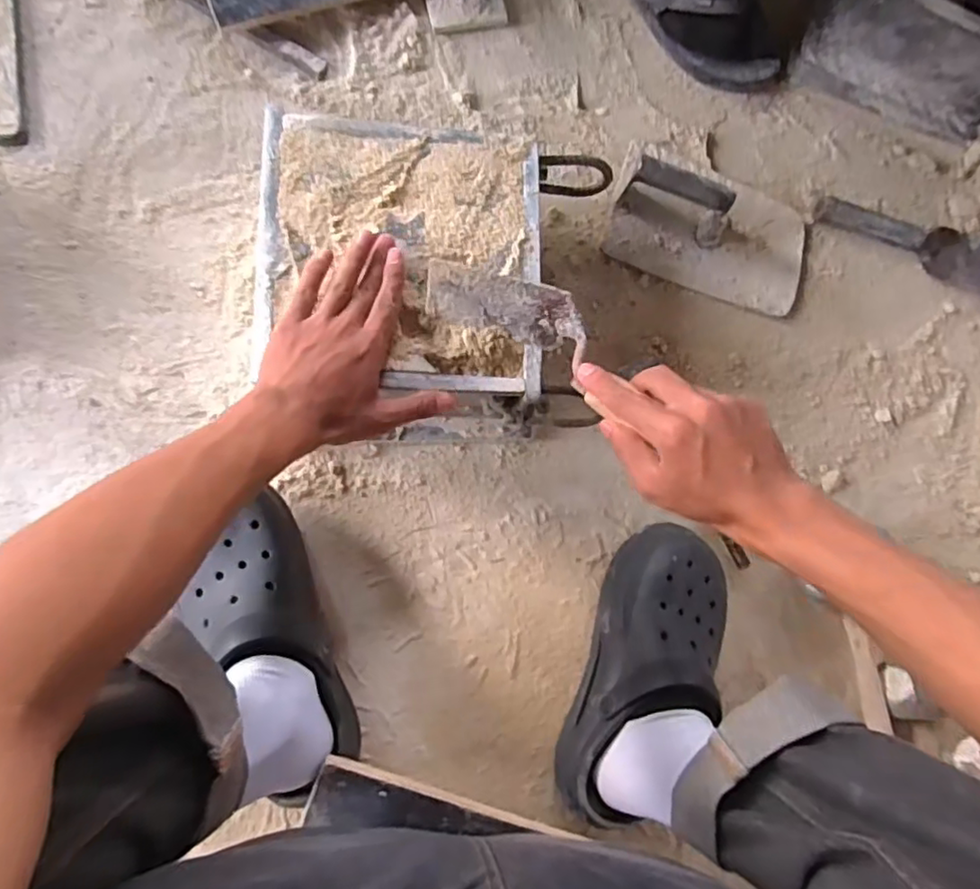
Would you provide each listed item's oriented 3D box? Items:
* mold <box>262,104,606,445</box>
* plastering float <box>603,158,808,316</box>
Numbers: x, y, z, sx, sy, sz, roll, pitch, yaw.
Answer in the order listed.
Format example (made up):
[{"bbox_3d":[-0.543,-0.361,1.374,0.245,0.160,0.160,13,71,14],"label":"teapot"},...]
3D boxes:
[{"bbox_3d":[-0.042,-0.138,0.569,0.298,0.137,0.253,0,85,-7],"label":"mold"},{"bbox_3d":[0.245,-0.237,0.664,0.222,0.079,0.135,18,83,-6],"label":"plastering float"}]

